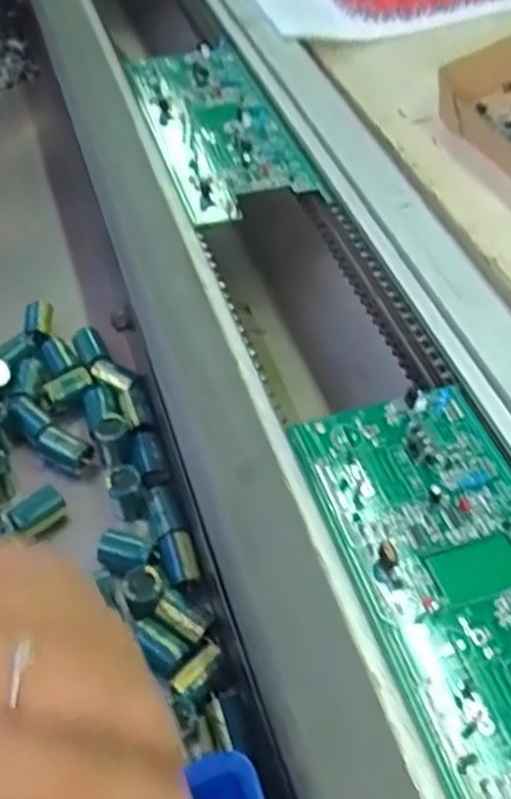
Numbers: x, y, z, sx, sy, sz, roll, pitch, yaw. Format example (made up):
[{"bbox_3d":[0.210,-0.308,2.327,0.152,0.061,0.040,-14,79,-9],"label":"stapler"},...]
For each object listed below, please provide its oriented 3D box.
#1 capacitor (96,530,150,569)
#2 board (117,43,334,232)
[{"bbox_3d":[-0.066,0.075,0.372,0.025,0.010,0.013,14,54,14],"label":"capacitor"},{"bbox_3d":[-0.026,-0.199,0.548,0.091,0.018,0.211,-17,52,-9],"label":"board"}]

